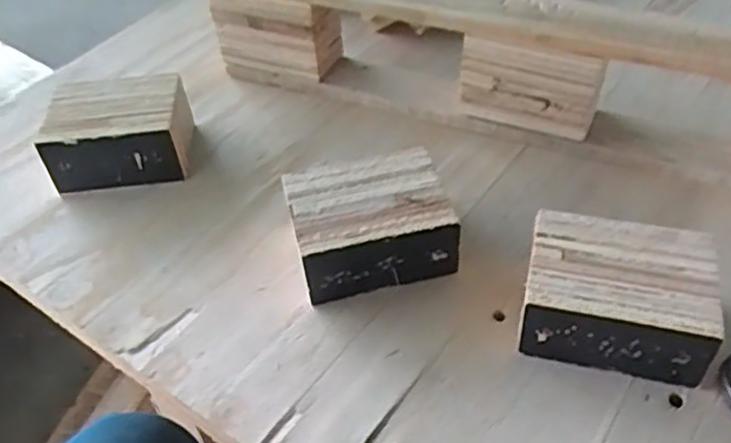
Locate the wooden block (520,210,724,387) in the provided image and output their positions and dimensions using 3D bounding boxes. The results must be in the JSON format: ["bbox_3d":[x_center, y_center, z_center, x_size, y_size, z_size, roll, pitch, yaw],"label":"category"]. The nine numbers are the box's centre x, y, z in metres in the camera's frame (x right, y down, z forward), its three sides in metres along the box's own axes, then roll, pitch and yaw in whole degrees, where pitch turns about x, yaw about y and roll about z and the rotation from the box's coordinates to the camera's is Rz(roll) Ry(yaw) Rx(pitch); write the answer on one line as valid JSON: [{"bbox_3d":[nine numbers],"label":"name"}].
[{"bbox_3d":[0.175,0.054,0.484,0.124,0.064,0.096,10,45,15],"label":"wooden block"}]

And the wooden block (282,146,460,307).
[{"bbox_3d":[0.001,0.004,0.551,0.125,0.064,0.097,-11,44,-7],"label":"wooden block"}]

